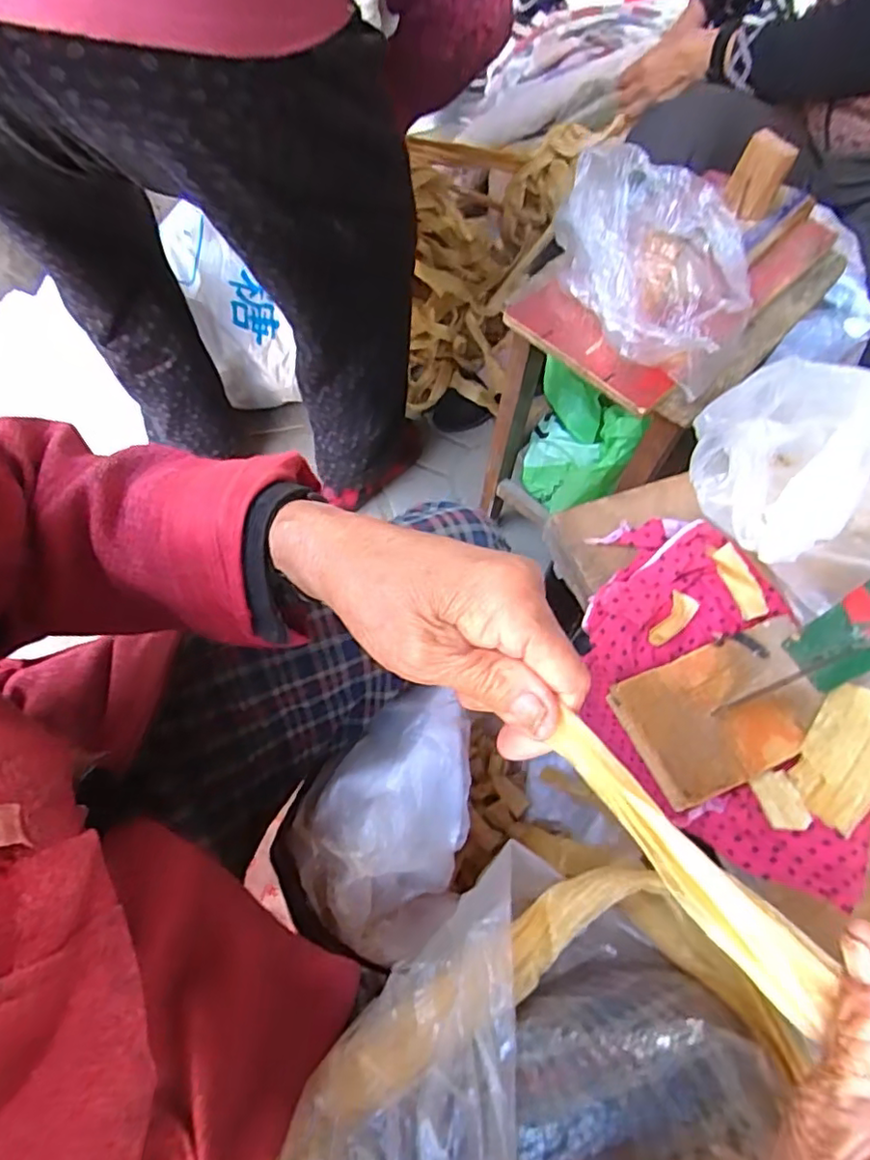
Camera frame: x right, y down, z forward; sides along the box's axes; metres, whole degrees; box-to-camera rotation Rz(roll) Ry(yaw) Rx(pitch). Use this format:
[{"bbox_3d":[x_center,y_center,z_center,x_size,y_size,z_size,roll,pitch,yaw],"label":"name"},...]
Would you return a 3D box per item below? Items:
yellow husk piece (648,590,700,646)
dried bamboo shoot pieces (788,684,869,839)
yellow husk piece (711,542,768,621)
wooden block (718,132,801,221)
[{"bbox_3d":[0.160,0.027,0.398,0.019,0.005,0.041,32,67,14],"label":"yellow husk piece"},{"bbox_3d":[0.246,0.105,0.354,0.077,0.014,0.056,-33,69,-17],"label":"dried bamboo shoot pieces"},{"bbox_3d":[0.207,0.000,0.405,0.021,0.012,0.052,-30,91,-16],"label":"yellow husk piece"},{"bbox_3d":[0.327,-0.408,0.604,0.049,0.081,0.016,23,65,10],"label":"wooden block"}]

